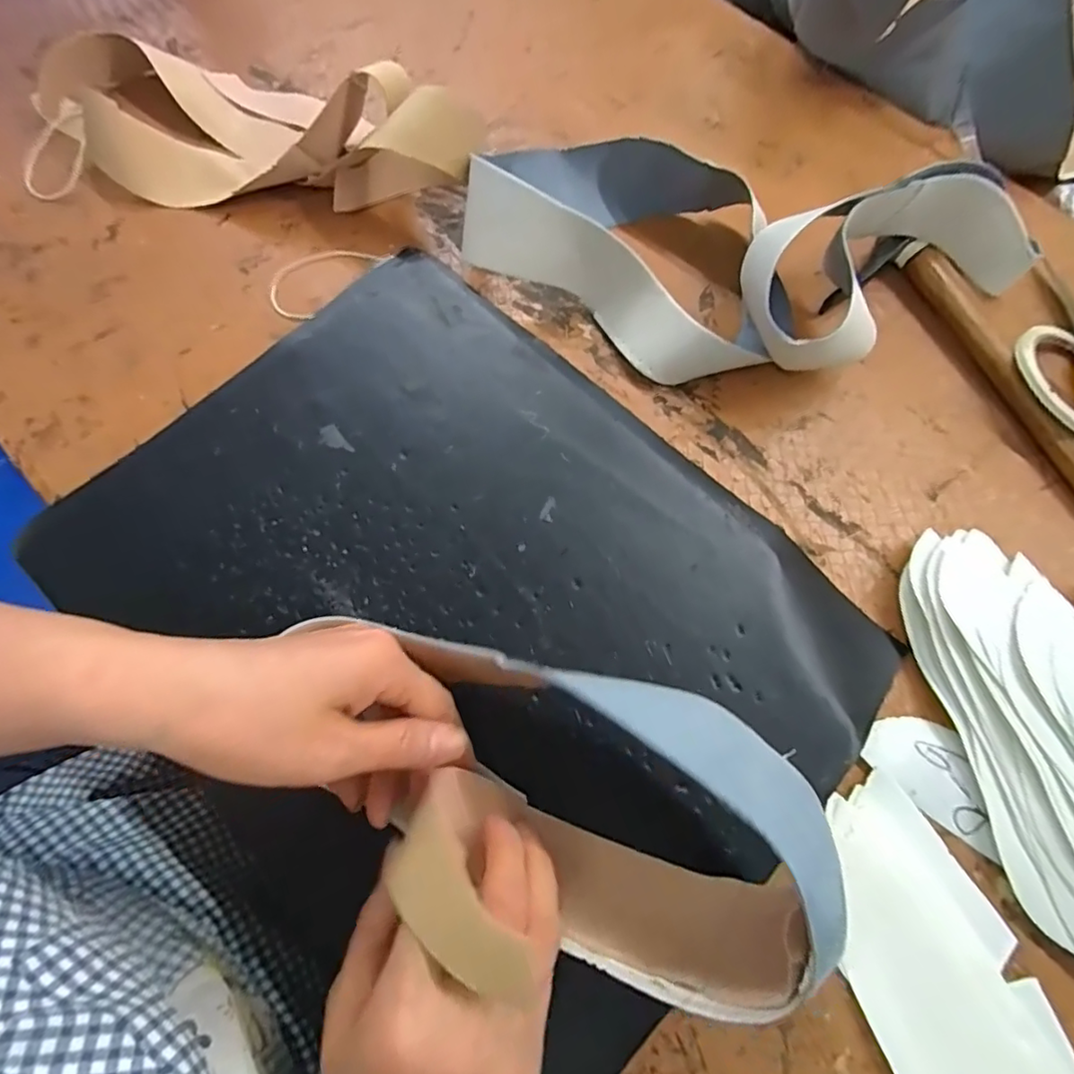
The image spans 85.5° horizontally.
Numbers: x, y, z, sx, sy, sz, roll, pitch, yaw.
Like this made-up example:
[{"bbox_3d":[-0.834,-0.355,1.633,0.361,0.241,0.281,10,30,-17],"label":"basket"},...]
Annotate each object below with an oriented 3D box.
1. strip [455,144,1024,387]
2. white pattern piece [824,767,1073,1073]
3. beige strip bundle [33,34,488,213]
[{"bbox_3d":[0.139,-0.180,0.385,0.368,0.071,0.157,16,72,5],"label":"strip"},{"bbox_3d":[0.207,0.238,0.277,0.083,0.009,0.225,-19,70,-8],"label":"white pattern piece"},{"bbox_3d":[-0.220,-0.323,0.431,0.366,0.071,0.131,4,72,1],"label":"beige strip bundle"}]

